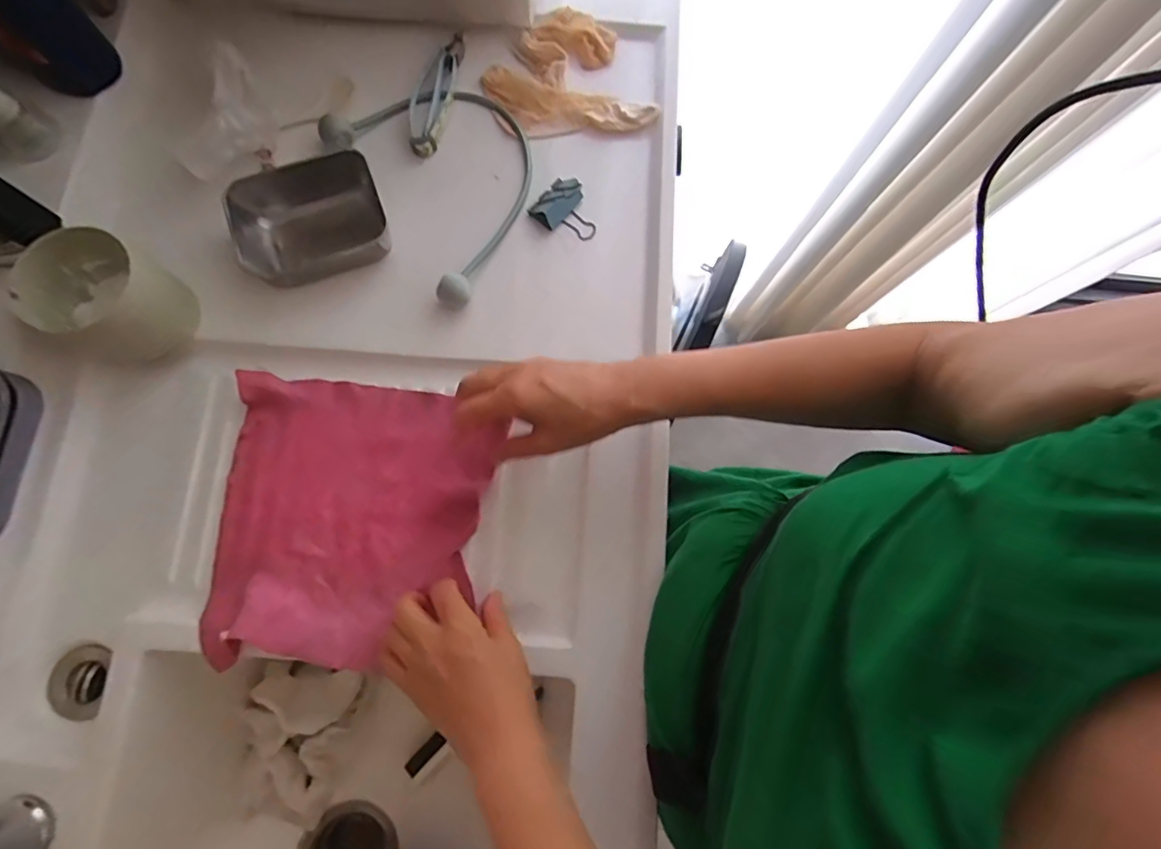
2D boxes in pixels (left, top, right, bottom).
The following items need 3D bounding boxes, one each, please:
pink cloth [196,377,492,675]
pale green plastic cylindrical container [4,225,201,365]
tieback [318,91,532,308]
[{"bbox_3d":[-0.205,0.081,0.463,0.227,0.020,0.237,7,77,1],"label":"pink cloth"},{"bbox_3d":[-0.406,-0.108,0.457,0.094,0.082,0.093,1,77,-3],"label":"pale green plastic cylindrical container"},{"bbox_3d":[-0.123,-0.249,0.521,0.178,0.025,0.242,-35,81,-10],"label":"tieback"}]

